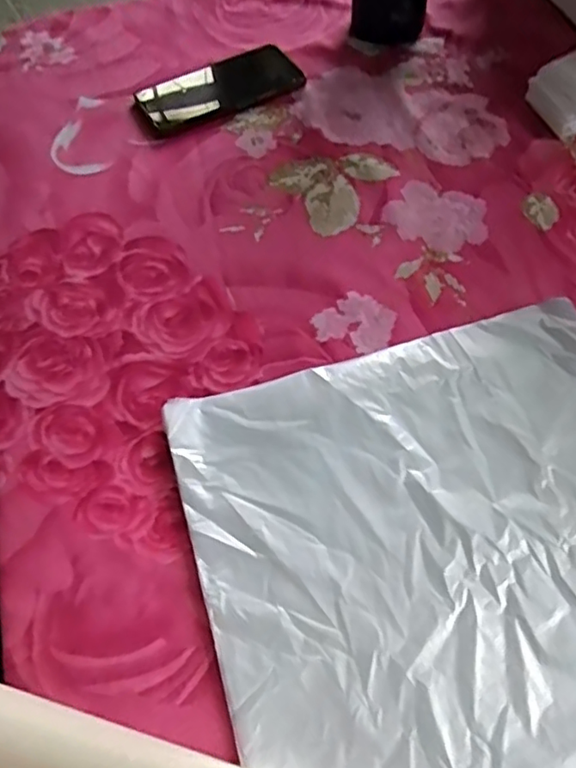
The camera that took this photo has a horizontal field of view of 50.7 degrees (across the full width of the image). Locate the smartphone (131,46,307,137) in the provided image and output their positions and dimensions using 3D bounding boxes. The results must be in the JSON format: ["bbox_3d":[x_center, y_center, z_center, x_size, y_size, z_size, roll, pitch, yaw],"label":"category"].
[{"bbox_3d":[-0.069,-0.301,0.617,0.165,0.014,0.085,-27,61,-12],"label":"smartphone"}]

